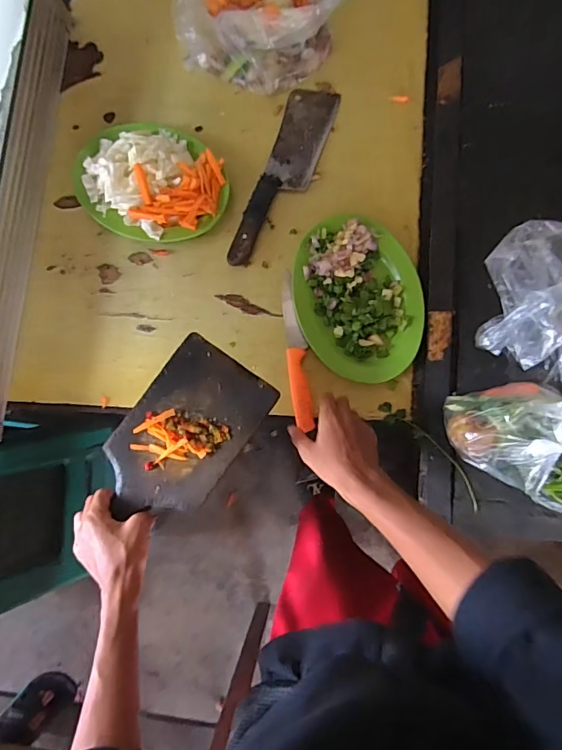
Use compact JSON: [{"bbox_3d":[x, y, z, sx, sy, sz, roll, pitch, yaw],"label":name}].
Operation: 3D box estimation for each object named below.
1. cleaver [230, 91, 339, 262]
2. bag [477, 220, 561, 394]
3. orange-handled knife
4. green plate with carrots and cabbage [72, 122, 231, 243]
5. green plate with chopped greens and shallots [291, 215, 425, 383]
[{"bbox_3d":[0.007,-0.301,0.700,0.077,0.019,0.302,19,86,4],"label":"cleaver"},{"bbox_3d":[0.332,-0.081,0.601,0.145,0.078,0.229,0,83,7],"label":"bag"},{"bbox_3d":[0.022,-0.037,0.680,0.030,0.011,0.232,-8,81,4],"label":"orange-handled knife"},{"bbox_3d":[-0.201,-0.295,0.703,0.252,0.047,0.179,23,86,4],"label":"green plate with carrots and cabbage"},{"bbox_3d":[0.108,-0.111,0.658,0.168,0.024,0.237,-13,85,1],"label":"green plate with chopped greens and shallots"}]

